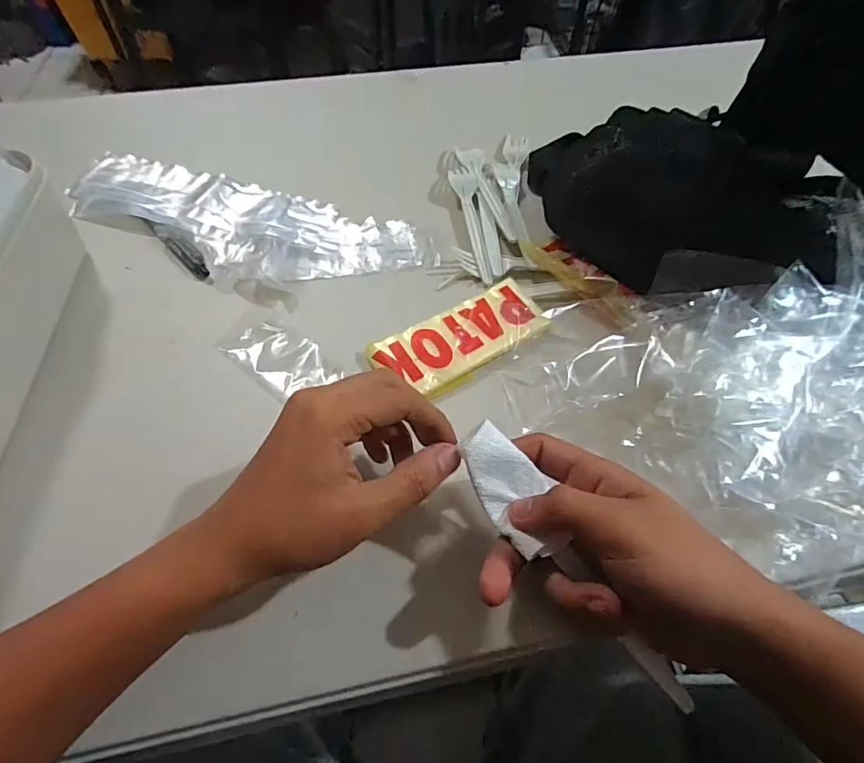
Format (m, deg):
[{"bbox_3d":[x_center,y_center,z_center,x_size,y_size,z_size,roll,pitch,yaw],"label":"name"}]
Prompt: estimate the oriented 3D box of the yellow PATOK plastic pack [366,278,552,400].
[{"bbox_3d":[0.022,-0.030,0.340,0.127,0.014,0.058,-27,63,-17],"label":"yellow PATOK plastic pack"}]

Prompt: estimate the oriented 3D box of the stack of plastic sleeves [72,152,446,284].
[{"bbox_3d":[-0.162,-0.139,0.407,0.331,0.012,0.105,19,60,10],"label":"stack of plastic sleeves"}]

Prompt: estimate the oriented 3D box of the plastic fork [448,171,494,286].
[{"bbox_3d":[0.033,-0.138,0.405,0.023,0.013,0.129,-3,58,-3],"label":"plastic fork"}]

